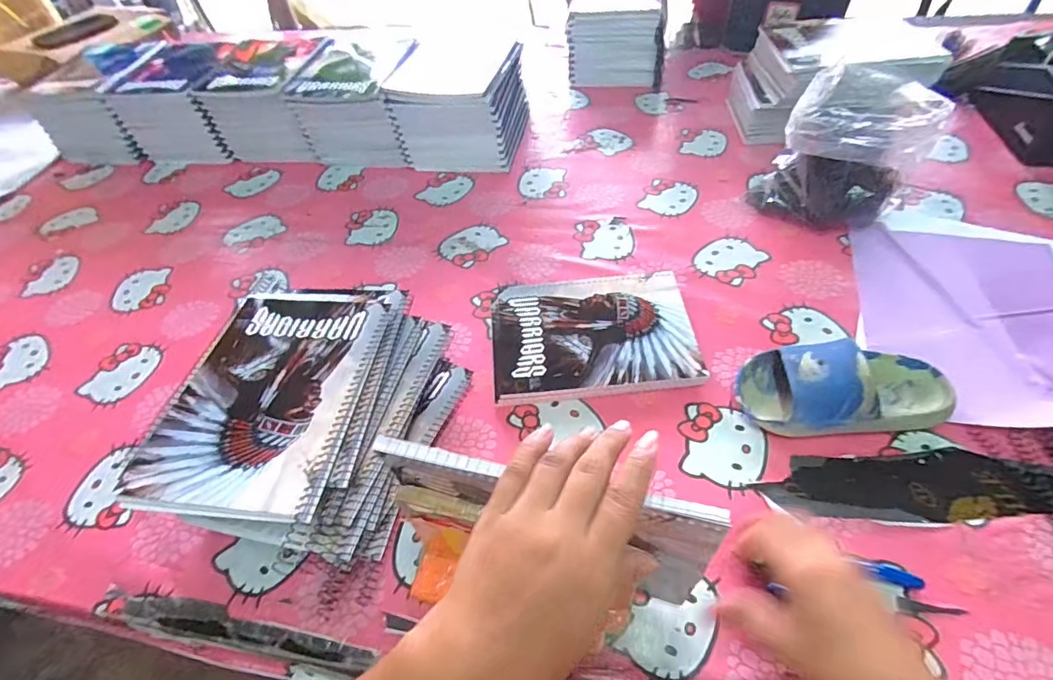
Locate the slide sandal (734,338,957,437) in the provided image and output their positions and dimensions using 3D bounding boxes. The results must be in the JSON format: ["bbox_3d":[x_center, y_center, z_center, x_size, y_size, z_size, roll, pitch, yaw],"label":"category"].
[{"bbox_3d":[0.280,0.040,0.430,0.171,0.059,0.083,-2,51,4],"label":"slide sandal"}]

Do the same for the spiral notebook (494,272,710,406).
[{"bbox_3d":[0.069,-0.003,0.518,0.202,0.020,0.146,-6,51,1],"label":"spiral notebook"}]

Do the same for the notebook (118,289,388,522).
[{"bbox_3d":[-0.209,0.037,0.404,0.150,0.011,0.210,3,52,8],"label":"notebook"}]

